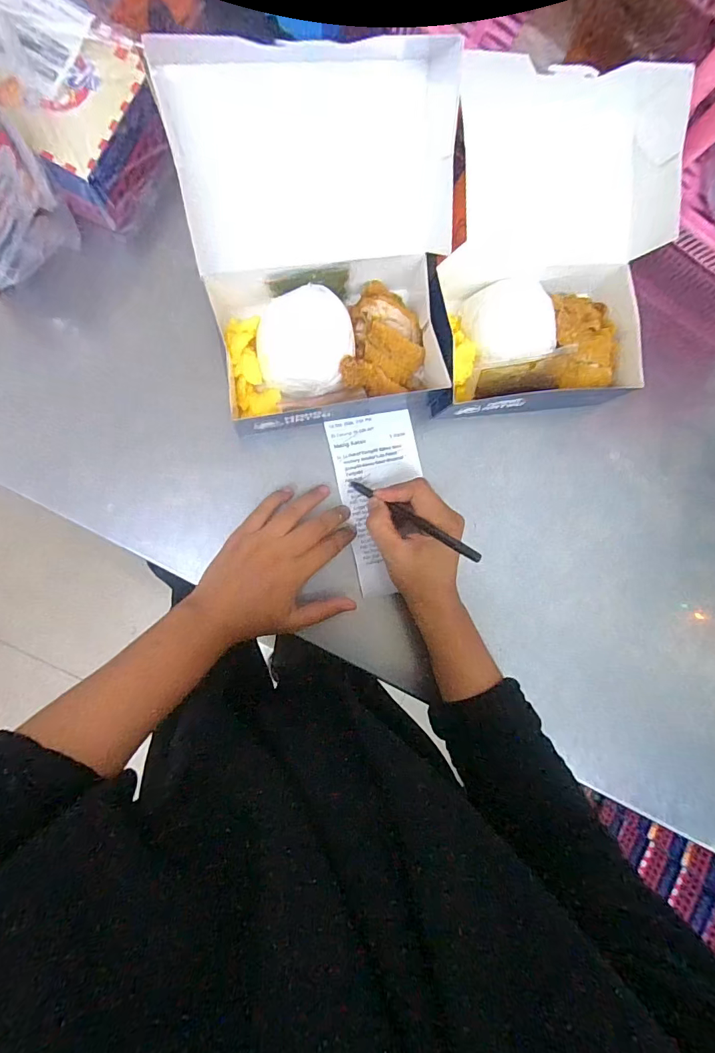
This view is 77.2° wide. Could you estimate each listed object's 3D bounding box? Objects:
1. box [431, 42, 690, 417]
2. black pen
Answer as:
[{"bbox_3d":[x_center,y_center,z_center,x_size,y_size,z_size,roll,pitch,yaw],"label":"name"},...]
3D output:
[{"bbox_3d":[0.160,-0.214,0.367,0.169,0.108,0.218,-4,91,-9],"label":"box"},{"bbox_3d":[0.038,-0.010,0.360,0.129,0.012,0.007,34,84,34],"label":"black pen"}]

